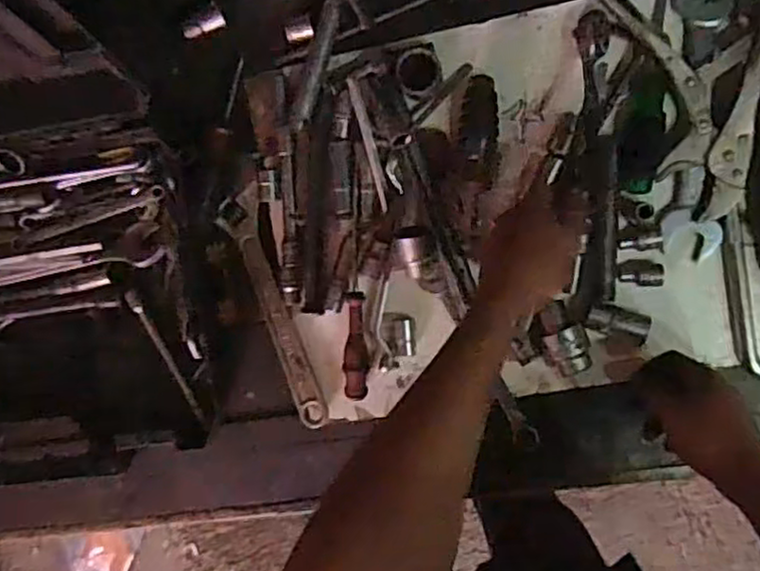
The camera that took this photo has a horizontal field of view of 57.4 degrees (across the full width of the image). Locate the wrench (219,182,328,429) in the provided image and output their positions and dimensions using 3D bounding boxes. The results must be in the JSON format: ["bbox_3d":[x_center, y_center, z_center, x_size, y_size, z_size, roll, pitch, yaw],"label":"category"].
[{"bbox_3d":[-0.107,0.026,0.708,0.041,0.011,0.248,-17,93,8],"label":"wrench"}]

